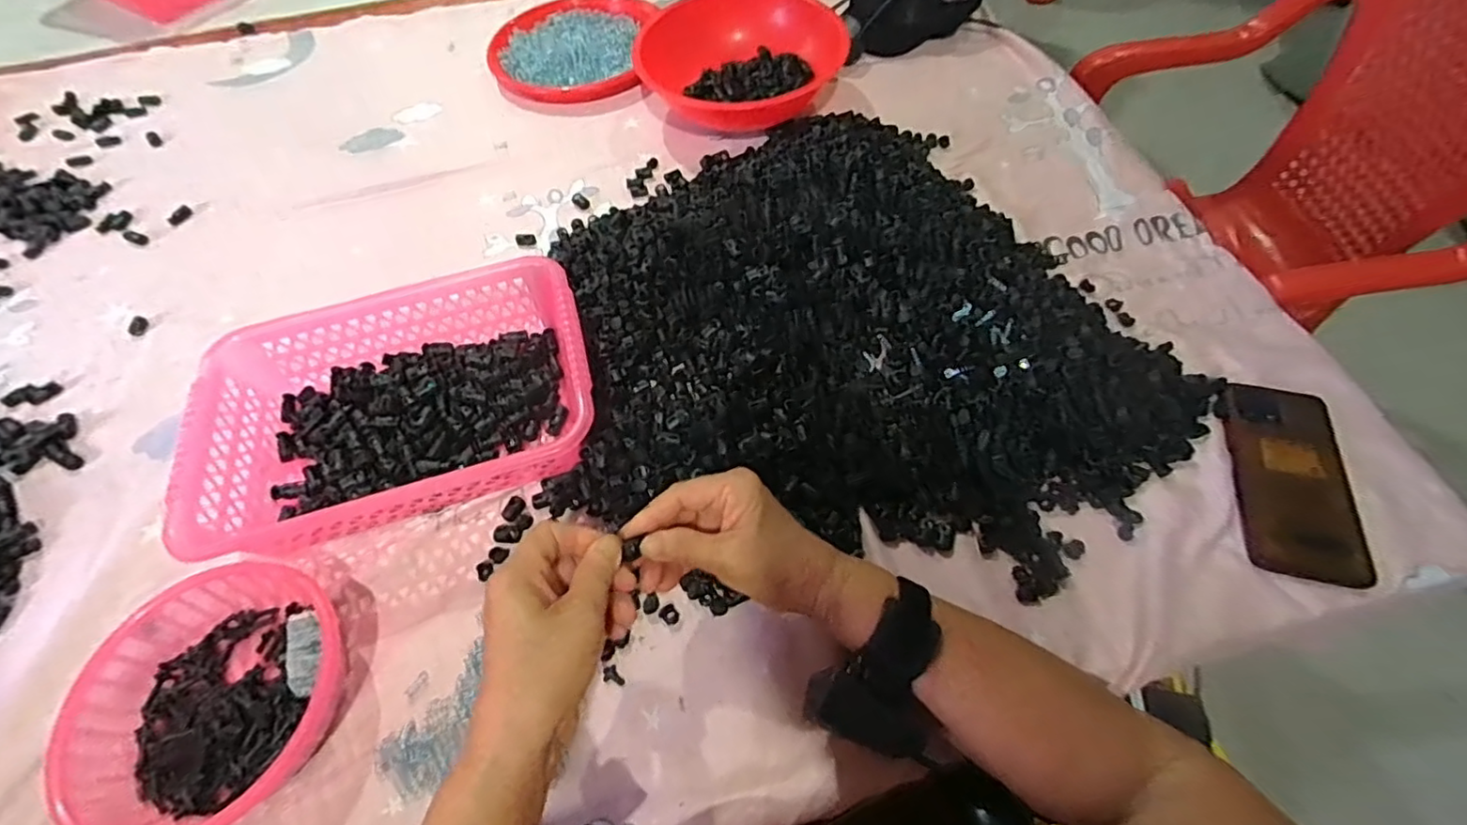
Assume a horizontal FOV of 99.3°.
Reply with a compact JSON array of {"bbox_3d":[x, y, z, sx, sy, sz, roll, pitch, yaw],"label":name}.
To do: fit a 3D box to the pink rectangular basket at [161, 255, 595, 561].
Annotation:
[{"bbox_3d":[-0.272,-0.007,0.529,0.302,0.077,0.200,-15,58,-6],"label":"pink rectangular basket"}]

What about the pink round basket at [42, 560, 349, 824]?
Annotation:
[{"bbox_3d":[-0.346,0.191,0.419,0.158,0.050,0.165,-2,57,2],"label":"pink round basket"}]

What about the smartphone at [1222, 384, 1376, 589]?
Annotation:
[{"bbox_3d":[0.430,0.047,0.475,0.081,0.009,0.159,10,58,9],"label":"smartphone"}]

